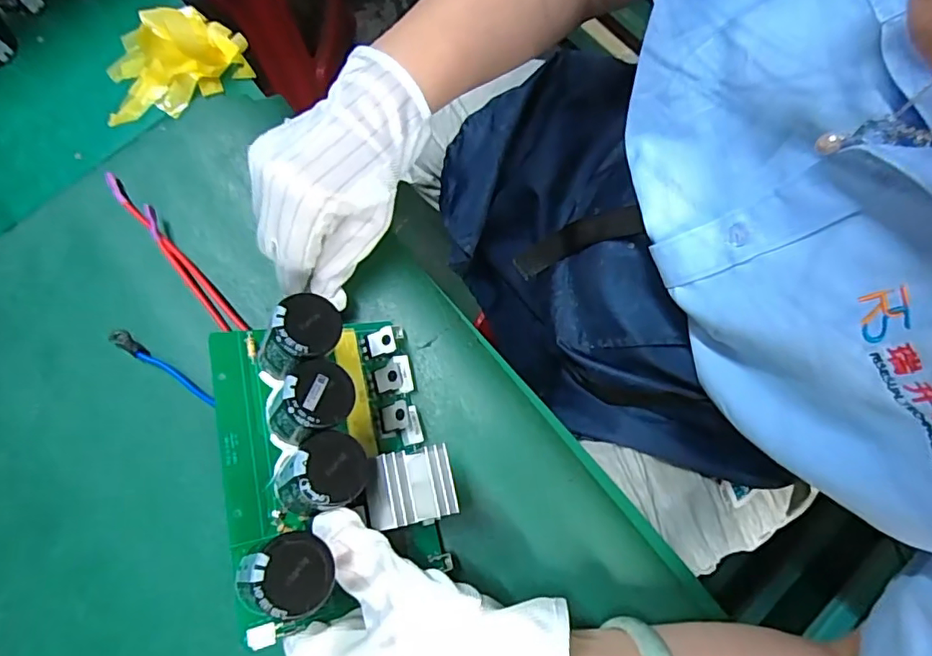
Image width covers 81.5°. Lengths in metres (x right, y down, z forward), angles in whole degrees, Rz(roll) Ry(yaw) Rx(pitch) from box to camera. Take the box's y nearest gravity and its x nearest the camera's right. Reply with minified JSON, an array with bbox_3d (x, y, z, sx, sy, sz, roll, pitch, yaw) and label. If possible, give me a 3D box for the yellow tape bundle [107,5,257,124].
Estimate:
[{"bbox_3d":[-0.217,-0.198,0.391,0.103,0.032,0.073,-21,78,-4],"label":"yellow tape bundle"}]

